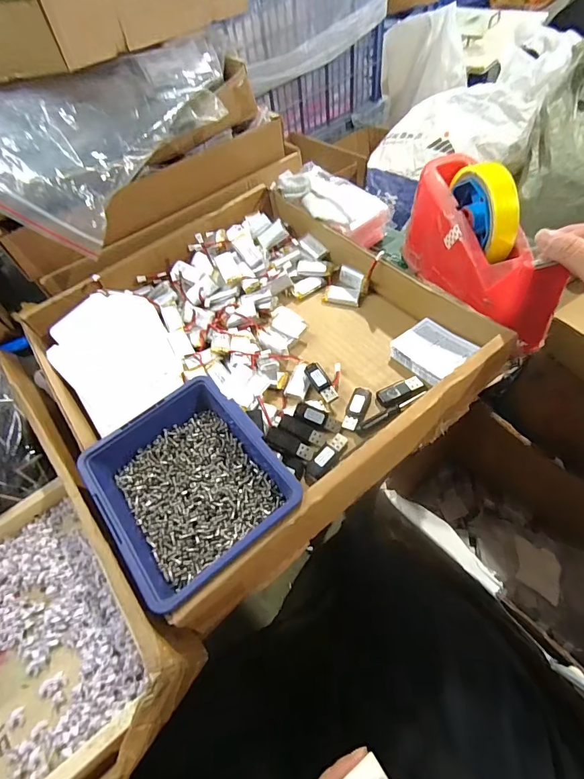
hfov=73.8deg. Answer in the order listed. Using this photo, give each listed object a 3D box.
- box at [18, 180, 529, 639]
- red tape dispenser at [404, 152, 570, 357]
[{"bbox_3d":[-0.052,-0.048,0.399,0.342,0.063,0.381,-36,58,-16],"label":"box"},{"bbox_3d":[0.178,-0.139,0.377,0.056,0.104,0.203,-18,55,-4],"label":"red tape dispenser"}]

